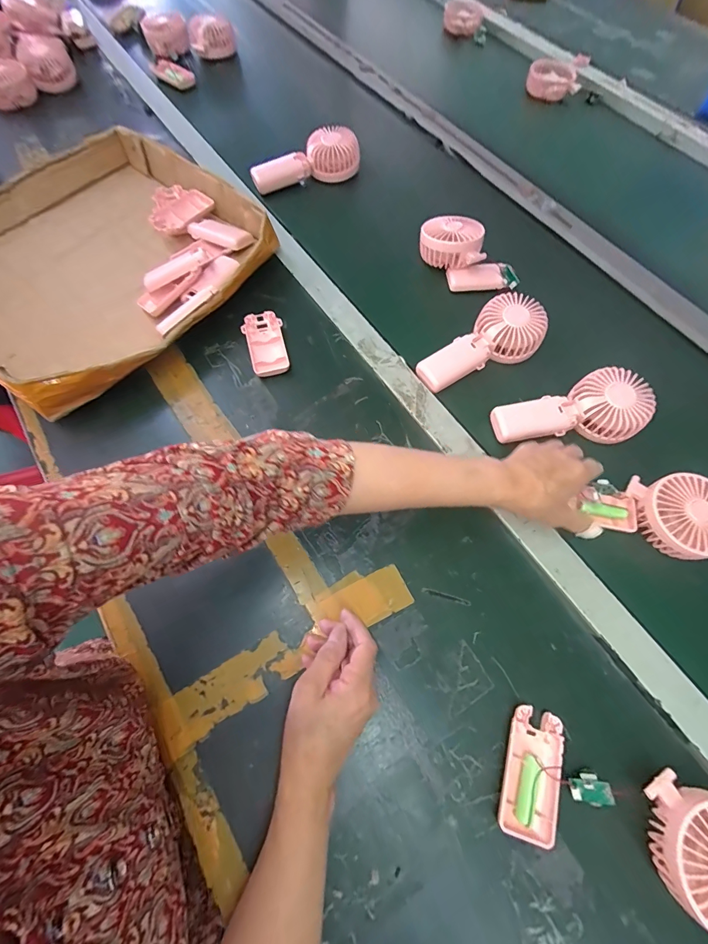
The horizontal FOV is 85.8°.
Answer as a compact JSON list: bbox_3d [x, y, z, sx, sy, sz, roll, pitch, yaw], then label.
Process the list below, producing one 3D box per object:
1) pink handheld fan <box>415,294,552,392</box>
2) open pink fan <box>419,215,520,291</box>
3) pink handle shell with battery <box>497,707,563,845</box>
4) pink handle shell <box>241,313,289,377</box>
[{"bbox_3d":[0.164,-0.164,0.487,0.180,0.041,0.096,-36,73,-15],"label":"pink handheld fan"},{"bbox_3d":[0.164,-0.307,0.546,0.150,0.051,0.075,41,72,14],"label":"open pink fan"},{"bbox_3d":[0.153,0.256,0.327,0.044,0.018,0.092,18,68,6],"label":"pink handle shell with battery"},{"bbox_3d":[-0.115,-0.167,0.497,0.050,0.018,0.092,-10,68,-6],"label":"pink handle shell"}]

